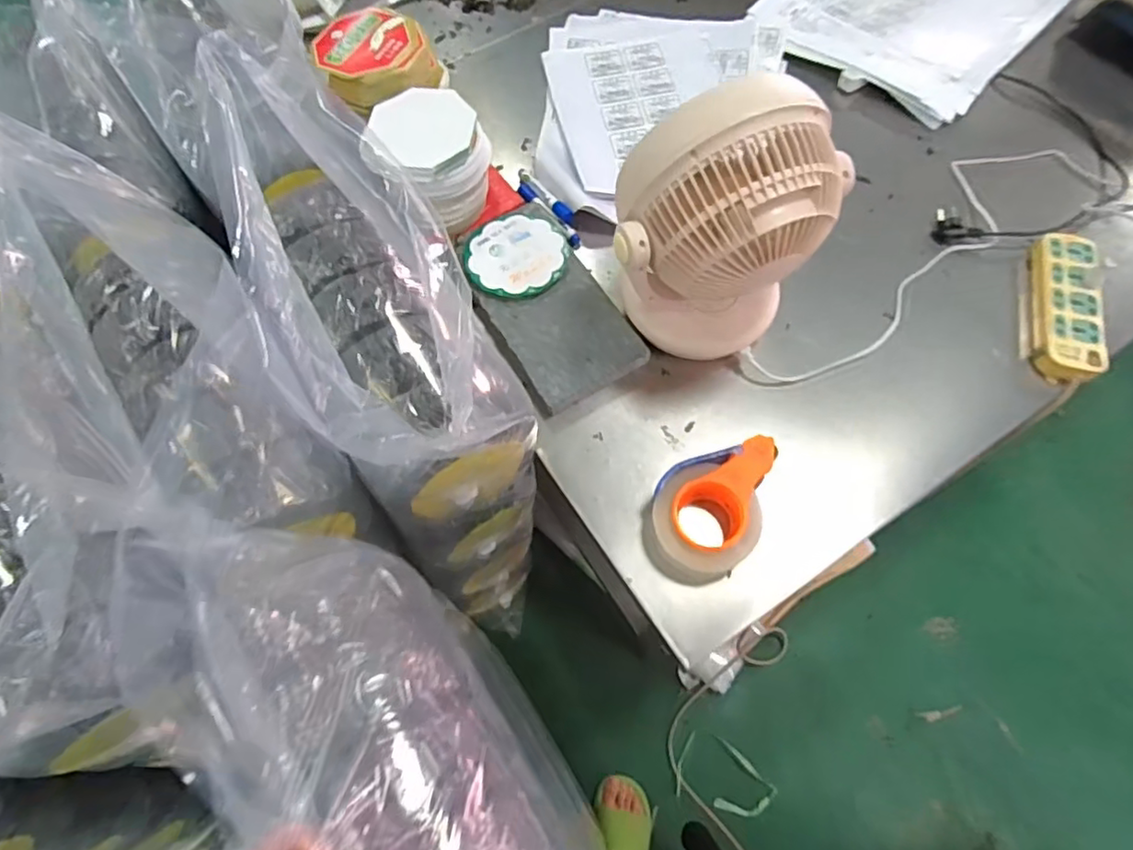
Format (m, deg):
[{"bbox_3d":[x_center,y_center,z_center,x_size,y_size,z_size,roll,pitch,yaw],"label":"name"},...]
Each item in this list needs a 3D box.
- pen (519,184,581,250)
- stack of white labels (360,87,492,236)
[{"bbox_3d":[-0.027,-0.312,0.919,0.020,0.014,0.142,-37,70,-14],"label":"pen"},{"bbox_3d":[-0.189,-0.365,0.852,0.149,0.124,0.140,25,69,12],"label":"stack of white labels"}]

